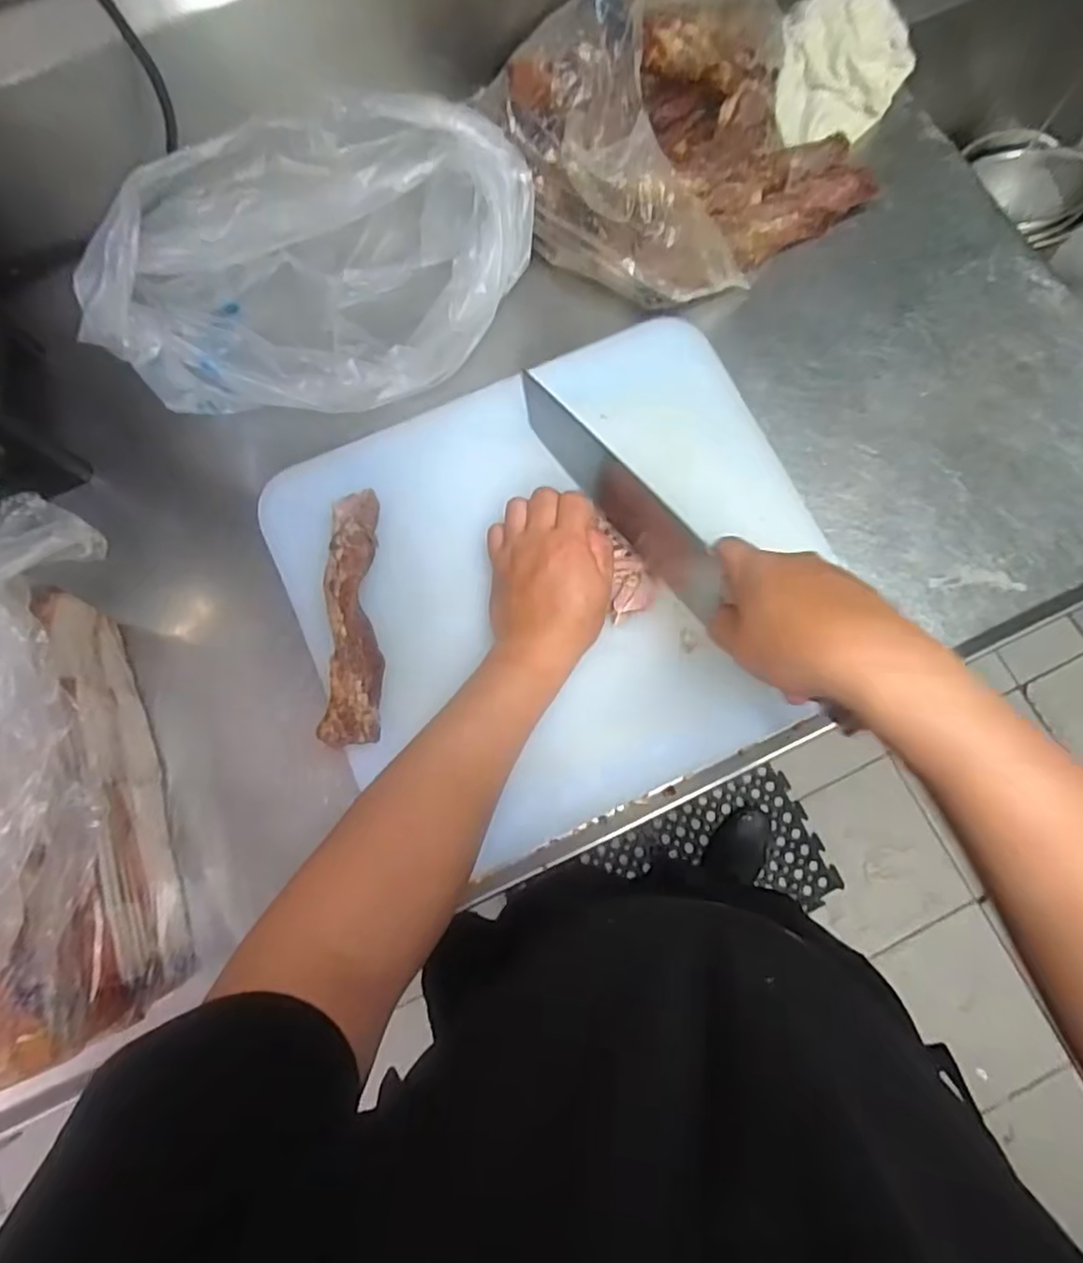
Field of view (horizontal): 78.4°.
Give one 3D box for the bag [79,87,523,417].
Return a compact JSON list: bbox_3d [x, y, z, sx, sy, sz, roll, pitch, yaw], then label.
[{"bbox_3d":[-0.168,-0.296,0.530,0.326,0.140,0.184,-19,78,-3],"label":"bag"}]

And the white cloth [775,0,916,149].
[{"bbox_3d":[0.290,-0.532,0.626,0.128,0.050,0.125,5,77,2],"label":"white cloth"}]

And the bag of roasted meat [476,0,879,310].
[{"bbox_3d":[0.131,-0.407,0.547,0.278,0.129,0.190,-29,78,-5],"label":"bag of roasted meat"}]

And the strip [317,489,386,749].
[{"bbox_3d":[-0.133,-0.013,0.475,0.040,0.027,0.185,-3,77,0],"label":"strip"}]

